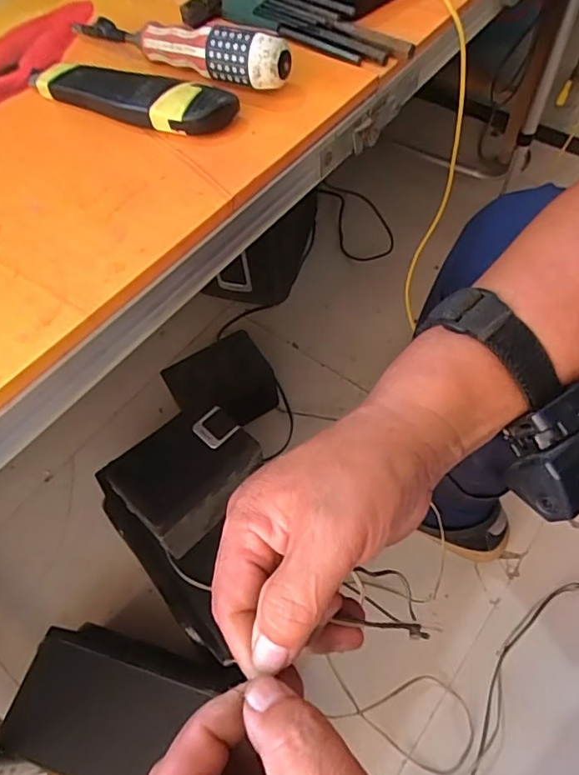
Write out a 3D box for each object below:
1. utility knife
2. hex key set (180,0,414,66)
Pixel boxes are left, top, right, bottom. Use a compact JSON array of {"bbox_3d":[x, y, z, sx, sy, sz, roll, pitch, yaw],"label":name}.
[{"bbox_3d":[-0.106,-0.189,0.343,0.149,0.019,0.033,20,63,15],"label":"utility knife"},{"bbox_3d":[0.001,-0.263,0.379,0.169,0.024,0.045,31,66,20],"label":"hex key set"}]

